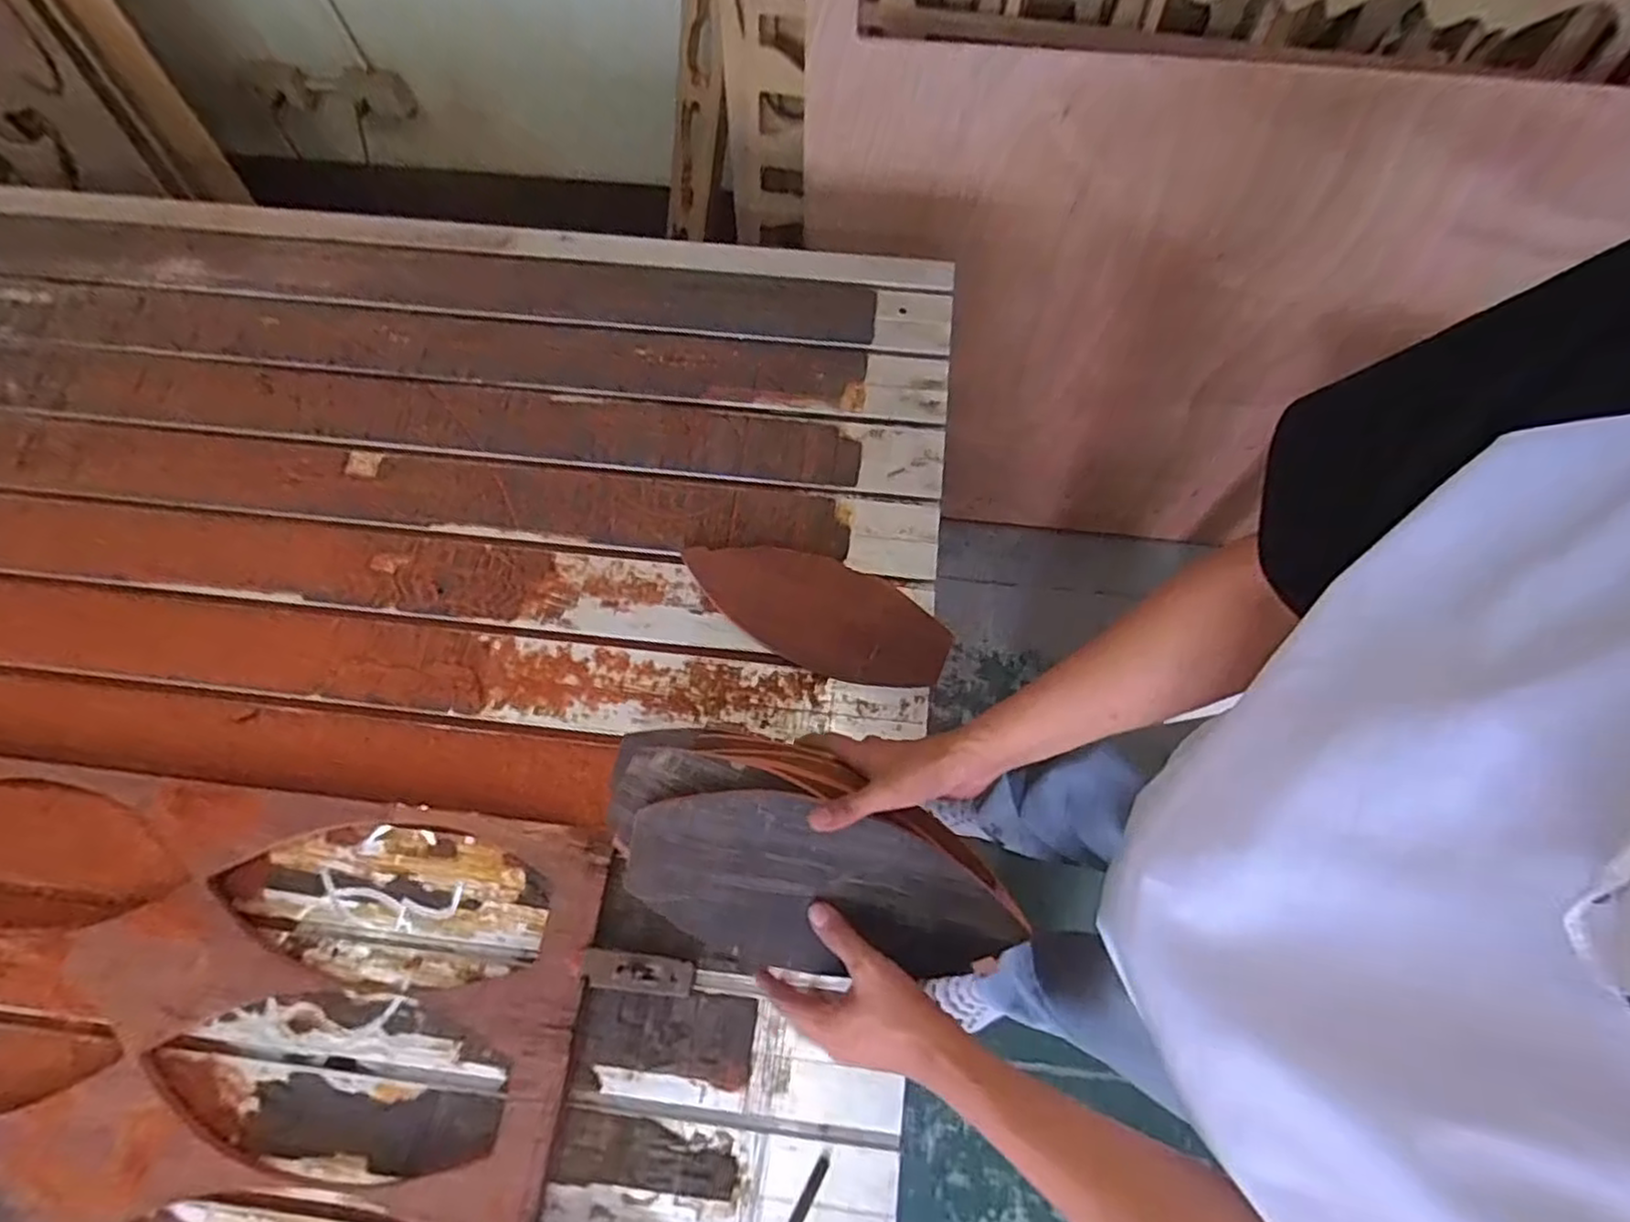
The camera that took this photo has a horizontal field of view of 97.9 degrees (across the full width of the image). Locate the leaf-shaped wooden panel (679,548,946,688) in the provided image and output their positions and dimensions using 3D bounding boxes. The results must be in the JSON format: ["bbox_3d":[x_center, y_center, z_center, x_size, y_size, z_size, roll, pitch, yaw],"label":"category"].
[{"bbox_3d":[0.000,-0.002,0.733,0.277,0.026,0.112,20,71,8],"label":"leaf-shaped wooden panel"}]

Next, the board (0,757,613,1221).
[{"bbox_3d":[-0.902,0.338,0.613,1.380,0.021,0.444,7,70,3],"label":"board"}]

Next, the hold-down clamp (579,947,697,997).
[{"bbox_3d":[-0.155,0.315,0.617,0.097,0.021,0.030,6,70,3],"label":"hold-down clamp"}]

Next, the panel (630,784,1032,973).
[{"bbox_3d":[0.002,0.205,0.524,0.278,0.012,0.119,12,90,3],"label":"panel"}]

